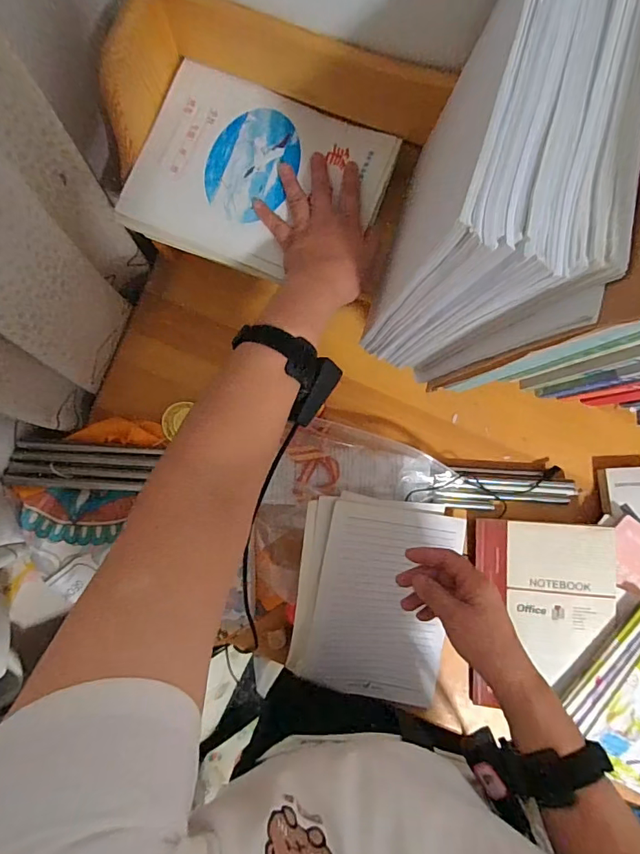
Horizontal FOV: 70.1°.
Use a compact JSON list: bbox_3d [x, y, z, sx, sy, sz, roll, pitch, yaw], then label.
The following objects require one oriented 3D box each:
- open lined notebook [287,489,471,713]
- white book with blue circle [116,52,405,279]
[{"bbox_3d":[0.072,0.225,0.597,0.206,0.015,0.259,10,91,-13],"label":"open lined notebook"},{"bbox_3d":[-0.064,-0.268,0.494,0.256,0.019,0.190,19,85,2],"label":"white book with blue circle"}]

